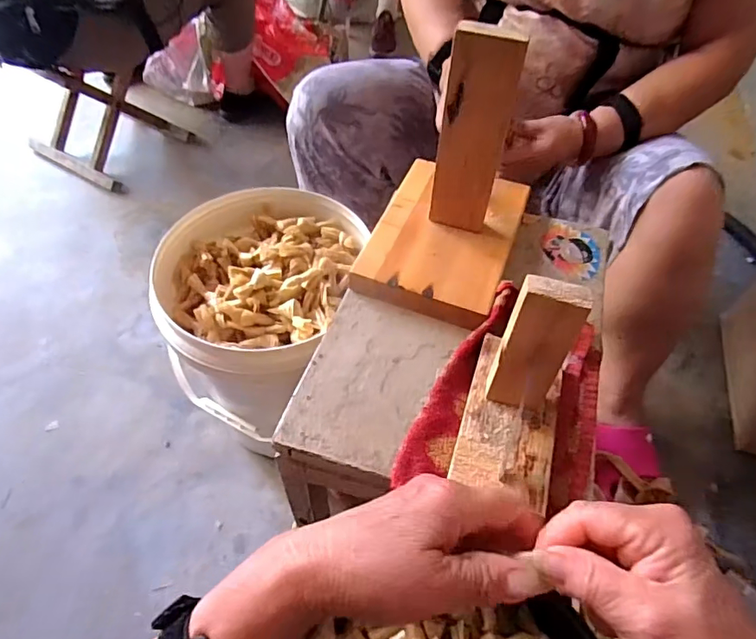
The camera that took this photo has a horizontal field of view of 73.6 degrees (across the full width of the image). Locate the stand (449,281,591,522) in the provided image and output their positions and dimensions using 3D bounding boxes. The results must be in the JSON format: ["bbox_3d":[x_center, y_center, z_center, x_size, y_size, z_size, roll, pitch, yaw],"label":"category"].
[{"bbox_3d":[0.109,0.045,0.362,0.072,0.132,0.136,16,55,10],"label":"stand"}]

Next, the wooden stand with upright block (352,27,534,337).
[{"bbox_3d":[0.074,-0.144,0.472,0.139,0.201,0.207,19,55,11],"label":"wooden stand with upright block"}]

